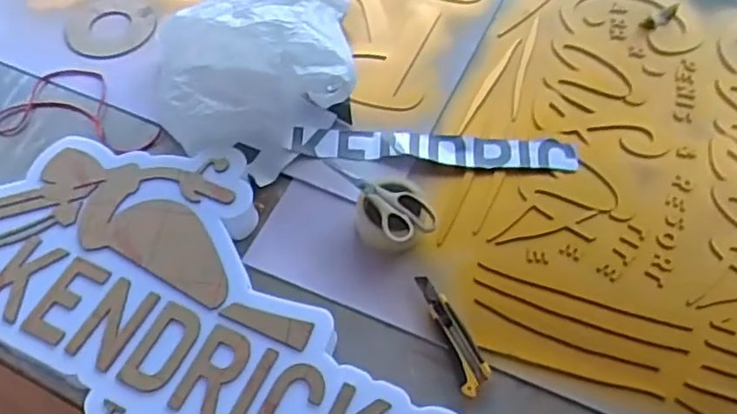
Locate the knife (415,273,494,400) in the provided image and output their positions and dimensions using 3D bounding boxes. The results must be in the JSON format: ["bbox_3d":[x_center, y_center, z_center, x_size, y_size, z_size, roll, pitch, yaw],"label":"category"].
[{"bbox_3d":[0.111,0.162,0.831,0.037,0.025,0.168,-16,58,-10],"label":"knife"}]

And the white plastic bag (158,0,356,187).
[{"bbox_3d":[-0.175,-0.207,0.994,0.294,0.155,0.303,-9,57,-6],"label":"white plastic bag"}]

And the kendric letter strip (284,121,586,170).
[{"bbox_3d":[0.105,-0.094,1.006,0.439,0.012,0.064,4,55,2],"label":"kendric letter strip"}]

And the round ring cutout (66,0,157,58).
[{"bbox_3d":[-0.469,-0.331,1.161,0.155,0.006,0.166,0,57,0],"label":"round ring cutout"}]

